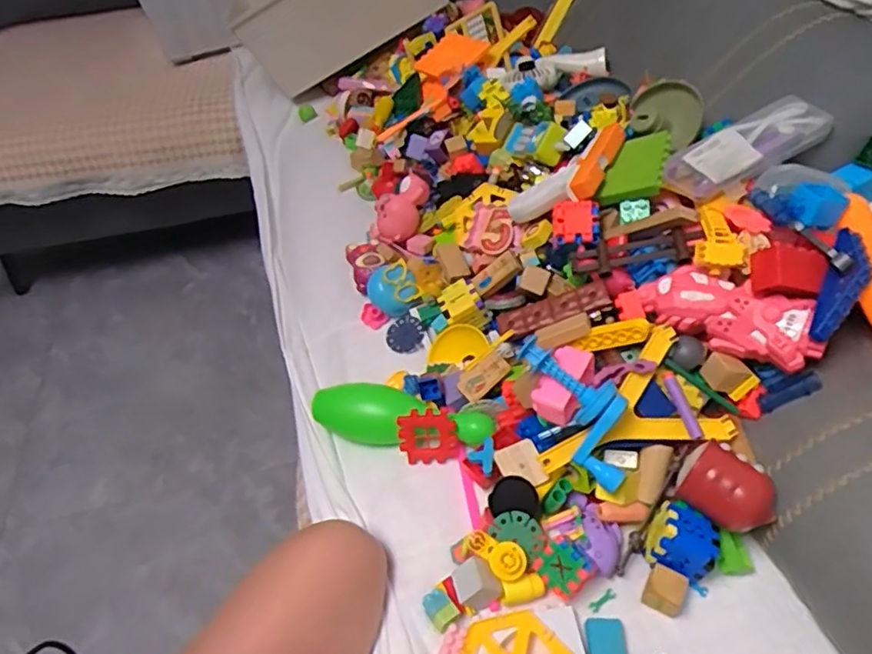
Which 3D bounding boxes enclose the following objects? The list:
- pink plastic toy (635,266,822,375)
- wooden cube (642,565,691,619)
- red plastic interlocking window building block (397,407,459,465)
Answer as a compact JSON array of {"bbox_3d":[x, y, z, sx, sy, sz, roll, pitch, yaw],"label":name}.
[{"bbox_3d":[0.289,-0.014,0.607,0.164,0.053,0.054,25,53,23],"label":"pink plastic toy"},{"bbox_3d":[0.207,0.239,0.554,0.033,0.024,0.034,17,50,17],"label":"wooden cube"},{"bbox_3d":[-0.009,0.119,0.663,0.062,0.061,0.011,-4,15,3],"label":"red plastic interlocking window building block"}]

